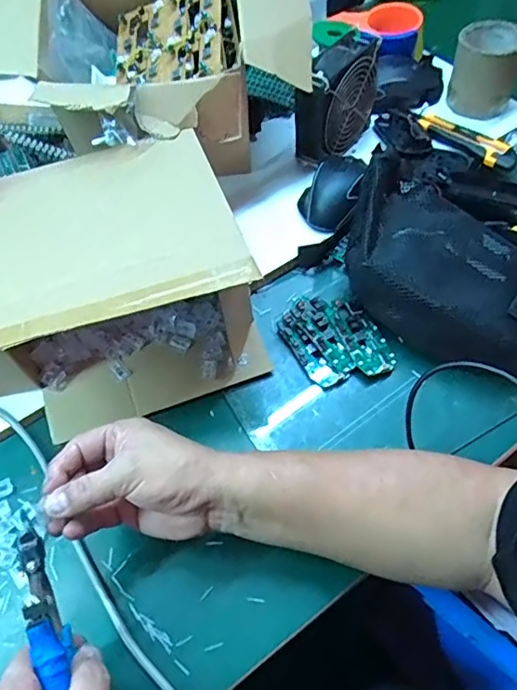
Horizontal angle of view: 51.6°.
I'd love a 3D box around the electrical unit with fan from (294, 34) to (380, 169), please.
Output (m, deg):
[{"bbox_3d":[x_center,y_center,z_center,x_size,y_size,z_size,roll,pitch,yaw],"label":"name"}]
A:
[{"bbox_3d":[0.097,-0.305,0.656,0.057,0.104,0.129,27,65,18],"label":"electrical unit with fan"}]

